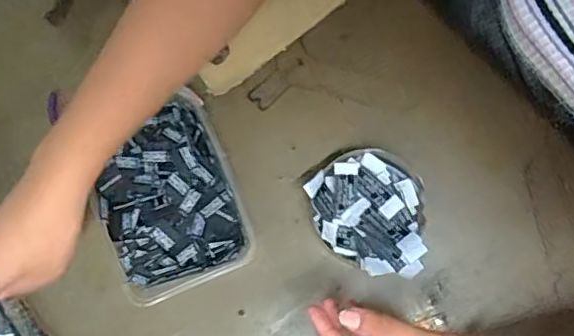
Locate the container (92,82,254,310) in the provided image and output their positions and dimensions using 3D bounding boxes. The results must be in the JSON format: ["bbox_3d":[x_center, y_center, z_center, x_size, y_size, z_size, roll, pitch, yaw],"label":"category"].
[{"bbox_3d":[-0.105,0.027,0.505,0.117,0.035,0.159,-22,79,-4],"label":"container"}]

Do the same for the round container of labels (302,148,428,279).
[{"bbox_3d":[0.075,0.040,0.494,0.097,0.054,0.113,-19,79,-3],"label":"round container of labels"}]

